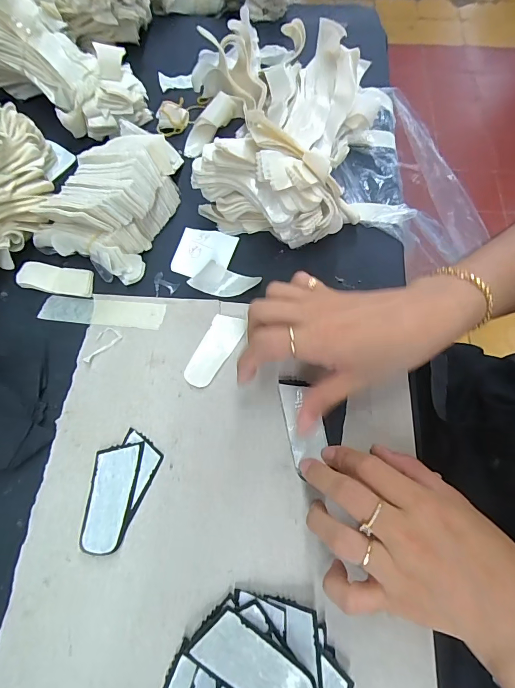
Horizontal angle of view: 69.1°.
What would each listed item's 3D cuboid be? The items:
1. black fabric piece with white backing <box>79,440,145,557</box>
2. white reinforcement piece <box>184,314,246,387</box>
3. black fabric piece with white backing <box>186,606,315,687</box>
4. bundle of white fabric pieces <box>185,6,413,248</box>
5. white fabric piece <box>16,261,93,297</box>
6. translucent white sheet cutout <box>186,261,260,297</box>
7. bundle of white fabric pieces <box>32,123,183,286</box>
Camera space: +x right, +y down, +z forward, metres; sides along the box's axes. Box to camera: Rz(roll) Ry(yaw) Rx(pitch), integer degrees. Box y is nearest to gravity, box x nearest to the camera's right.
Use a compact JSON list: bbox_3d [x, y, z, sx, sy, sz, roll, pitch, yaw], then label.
[{"bbox_3d":[-0.103,0.107,0.264,0.032,0.005,0.071,2,67,1],"label":"black fabric piece with white backing"},{"bbox_3d":[-0.036,0.005,0.310,0.027,0.004,0.065,23,73,14],"label":"white reinforcement piece"},{"bbox_3d":[-0.003,0.184,0.214,0.070,0.004,0.031,19,48,27],"label":"black fabric piece with white backing"},{"bbox_3d":[0.032,-0.210,0.360,0.198,0.081,0.239,-7,67,-3],"label":"bundle of white fabric pieces"},{"bbox_3d":[-0.180,-0.058,0.335,0.068,0.007,0.025,8,67,3],"label":"white fabric piece"},{"bbox_3d":[-0.027,-0.058,0.330,0.057,0.012,0.029,10,67,4],"label":"translucent white sheet cutout"},{"bbox_3d":[-0.120,-0.143,0.343,0.092,0.057,0.156,23,69,9],"label":"bundle of white fabric pieces"}]

